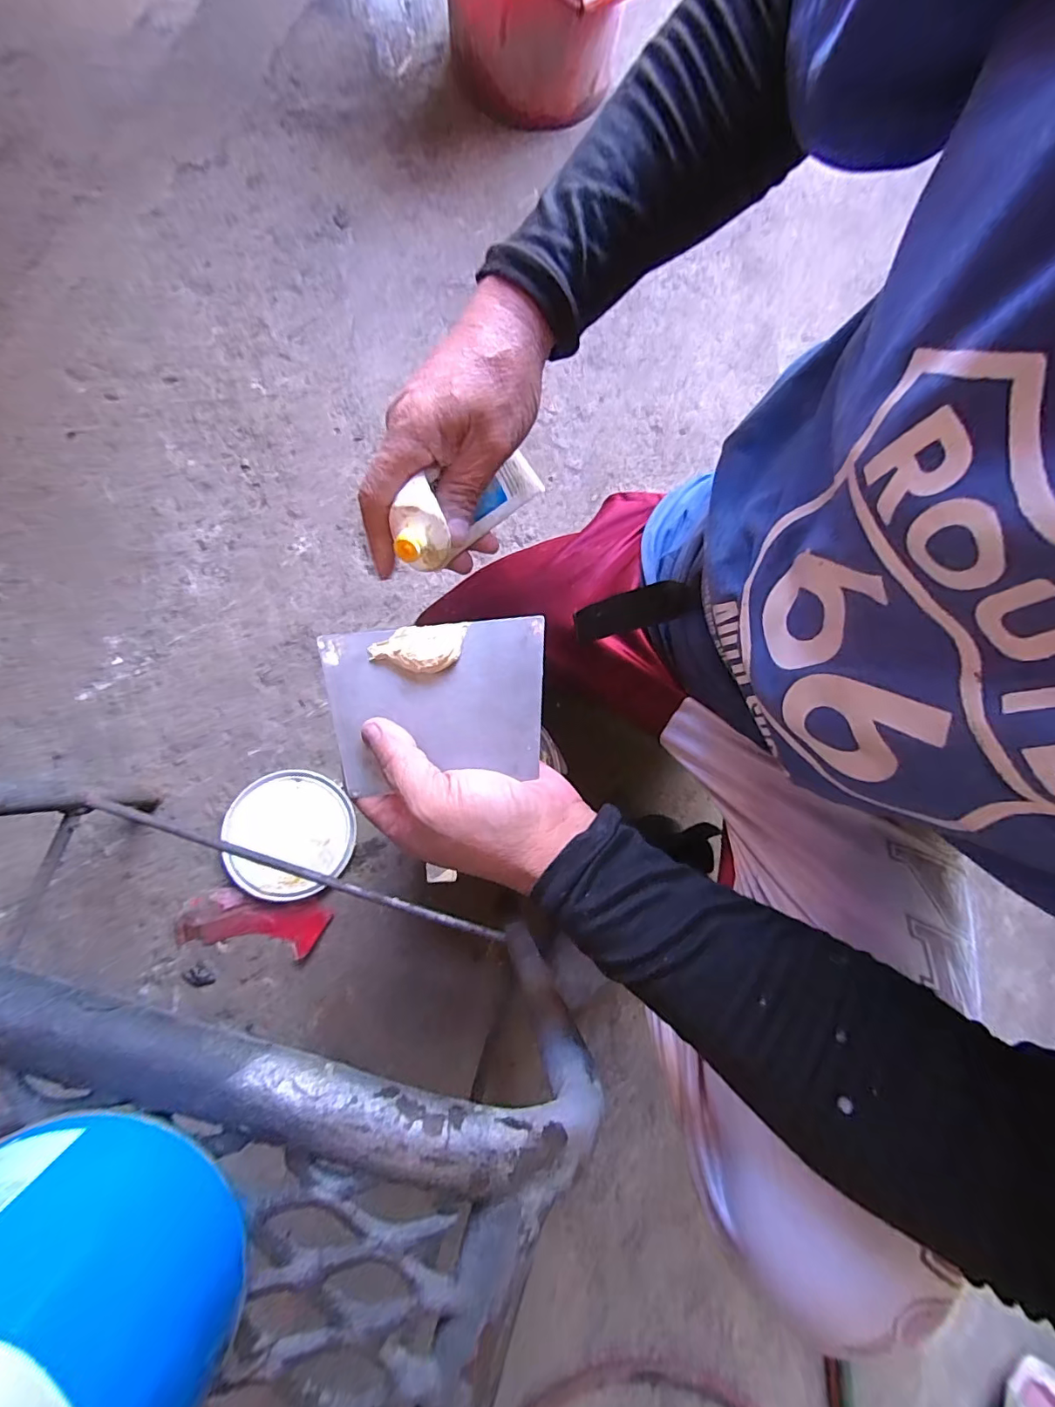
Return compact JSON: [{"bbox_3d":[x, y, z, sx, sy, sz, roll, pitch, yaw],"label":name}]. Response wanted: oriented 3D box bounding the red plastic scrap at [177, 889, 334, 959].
[{"bbox_3d":[-0.326,0.262,0.613,0.161,0.025,0.059,9,77,-3],"label":"red plastic scrap"}]

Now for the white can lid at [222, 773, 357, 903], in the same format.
[{"bbox_3d":[-0.290,0.159,0.621,0.143,0.018,0.149,1,78,-5],"label":"white can lid"}]

